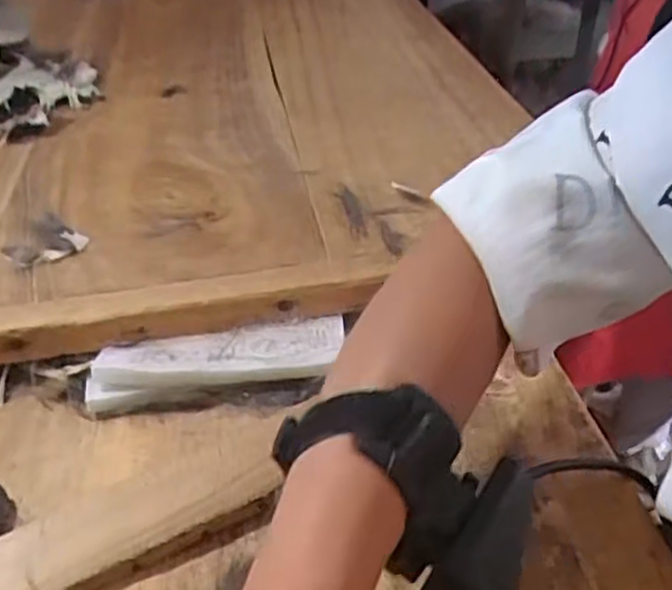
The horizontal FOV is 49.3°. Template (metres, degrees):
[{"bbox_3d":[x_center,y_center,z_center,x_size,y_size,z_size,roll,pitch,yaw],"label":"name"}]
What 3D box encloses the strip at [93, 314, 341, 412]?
[{"bbox_3d":[-0.070,0.040,0.438,0.148,0.026,0.039,-7,37,-5],"label":"strip"}]

